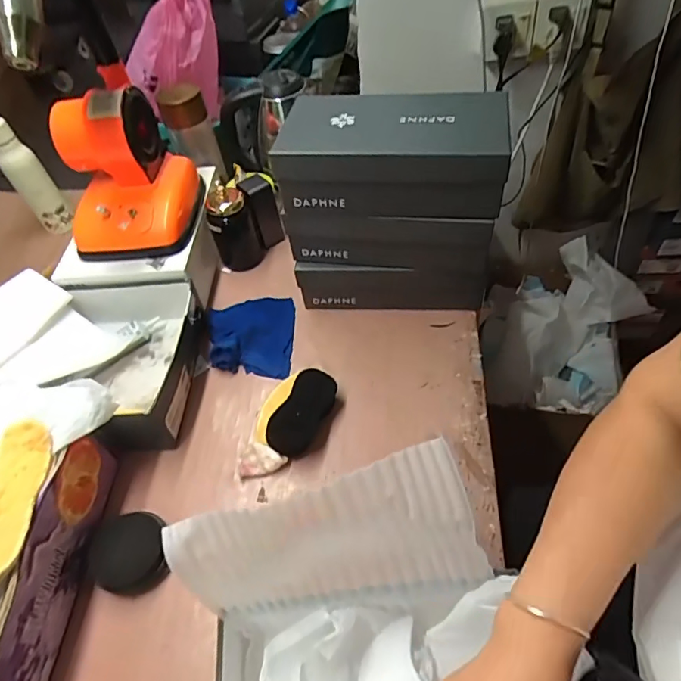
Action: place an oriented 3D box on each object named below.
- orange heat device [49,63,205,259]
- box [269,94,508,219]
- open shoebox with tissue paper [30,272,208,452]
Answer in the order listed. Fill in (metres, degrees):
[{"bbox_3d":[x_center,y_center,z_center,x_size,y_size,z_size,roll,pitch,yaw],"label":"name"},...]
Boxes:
[{"bbox_3d":[-0.345,-0.272,0.791,0.178,0.200,0.187,-5,51,1],"label":"orange heat device"},{"bbox_3d":[0.071,-0.256,0.684,0.286,0.105,0.144,5,52,9],"label":"box"},{"bbox_3d":[-0.352,0.032,0.765,0.255,0.095,0.258,-3,51,3],"label":"open shoebox with tissue paper"}]

